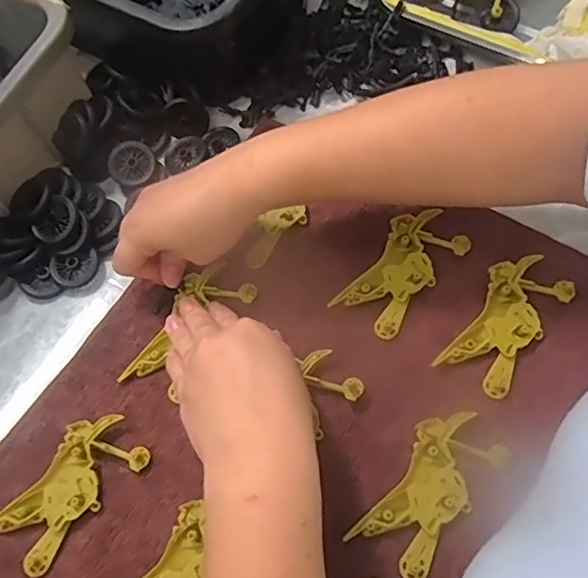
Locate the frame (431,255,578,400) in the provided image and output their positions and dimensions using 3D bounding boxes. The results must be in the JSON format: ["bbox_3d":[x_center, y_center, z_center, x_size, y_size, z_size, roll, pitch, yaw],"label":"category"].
[{"bbox_3d":[0.143,0.021,0.373,0.049,0.014,0.095,34,73,18],"label":"frame"}]

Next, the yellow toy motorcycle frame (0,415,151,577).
[{"bbox_3d":[-0.144,0.127,0.355,0.051,0.010,0.099,39,75,19],"label":"yellow toy motorcycle frame"}]

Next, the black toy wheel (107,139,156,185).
[{"bbox_3d":[-0.131,-0.102,0.450,0.035,0.008,0.035,-29,95,-11],"label":"black toy wheel"}]

